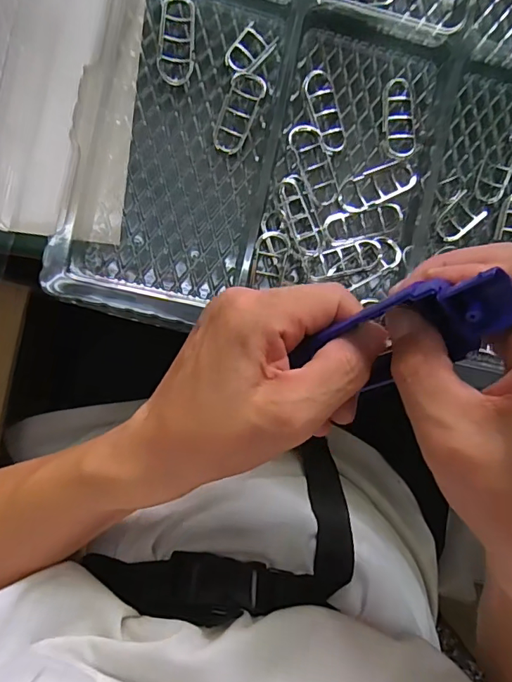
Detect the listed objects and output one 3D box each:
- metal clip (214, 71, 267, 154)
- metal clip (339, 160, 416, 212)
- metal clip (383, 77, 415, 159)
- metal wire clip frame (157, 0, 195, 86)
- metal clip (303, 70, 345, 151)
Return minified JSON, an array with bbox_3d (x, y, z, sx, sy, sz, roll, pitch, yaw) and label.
[{"bbox_3d":[-0.011,-0.146,0.307,0.022,0.010,0.051,19,91,-6],"label":"metal clip"},{"bbox_3d":[0.080,-0.103,0.317,0.053,0.010,0.023,-23,95,-4],"label":"metal clip"},{"bbox_3d":[0.095,-0.148,0.318,0.021,0.009,0.054,-4,94,-5],"label":"metal clip"},{"bbox_3d":[-0.050,-0.190,0.301,0.022,0.009,0.052,7,93,-6],"label":"metal wire clip frame"},{"bbox_3d":[0.046,-0.150,0.314,0.020,0.008,0.052,-20,95,-4],"label":"metal clip"}]

